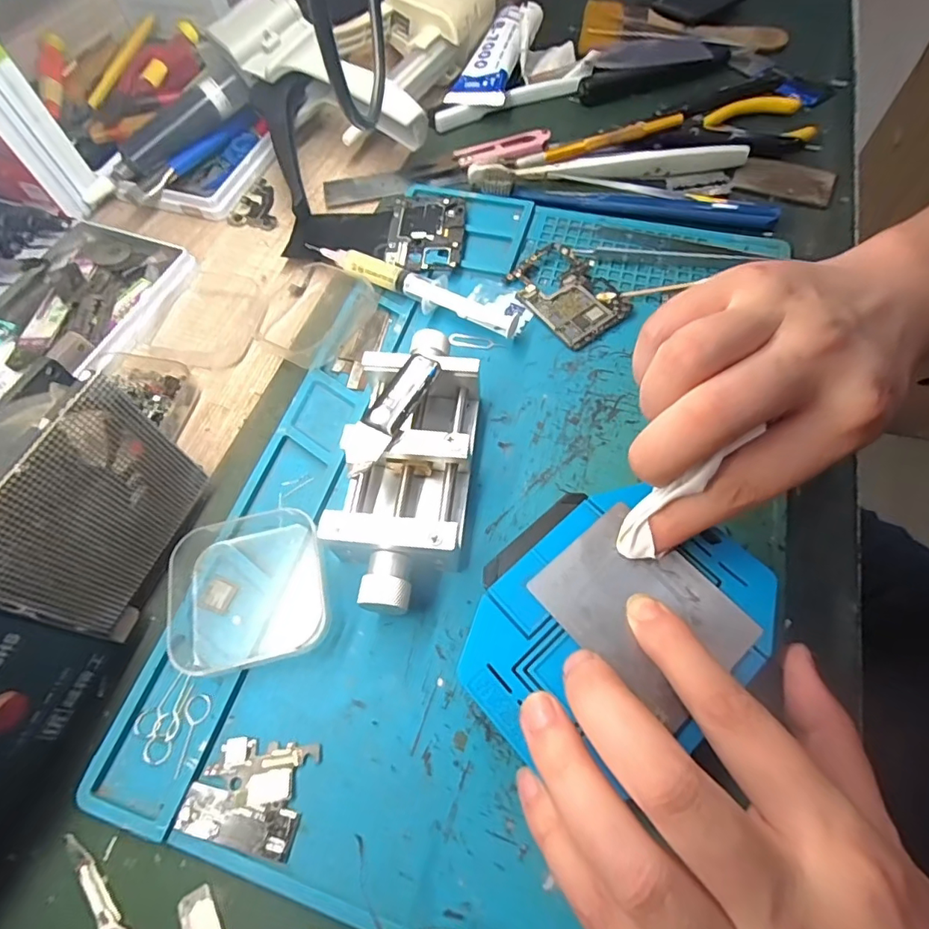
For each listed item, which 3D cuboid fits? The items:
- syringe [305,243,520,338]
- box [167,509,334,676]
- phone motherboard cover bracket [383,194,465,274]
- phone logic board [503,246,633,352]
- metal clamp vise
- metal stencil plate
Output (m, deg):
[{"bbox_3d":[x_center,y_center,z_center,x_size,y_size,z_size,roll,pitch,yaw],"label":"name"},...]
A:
[{"bbox_3d":[-0.034,-0.106,0.298,0.133,0.014,0.021,22,66,11],"label":"syringe"},{"bbox_3d":[-0.095,0.052,0.220,0.067,0.015,0.066,-13,65,-5],"label":"box"},{"bbox_3d":[-0.025,-0.147,0.324,0.047,0.004,0.066,2,64,5],"label":"phone motherboard cover bracket"},{"bbox_3d":[0.061,-0.101,0.298,0.051,0.006,0.070,-29,67,-12],"label":"phone logic board"},{"bbox_3d":[-0.024,-0.002,0.237,0.055,0.031,0.136,5,64,4],"label":"metal clamp vise"},{"bbox_3d":[0.067,0.054,0.194,0.053,0.004,0.070,-38,66,-15],"label":"metal stencil plate"}]

